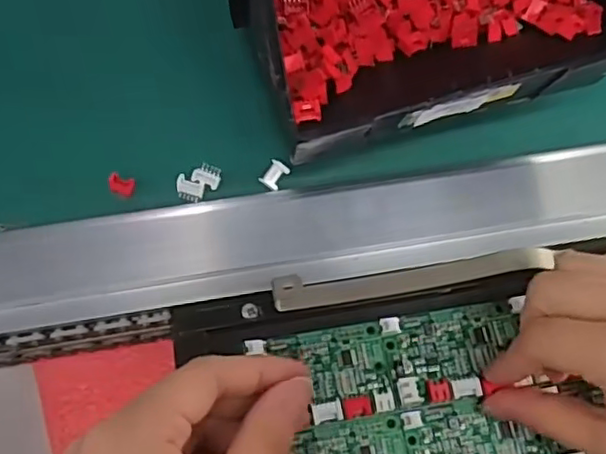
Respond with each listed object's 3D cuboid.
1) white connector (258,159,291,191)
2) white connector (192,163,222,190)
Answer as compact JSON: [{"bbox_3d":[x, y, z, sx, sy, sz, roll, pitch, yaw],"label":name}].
[{"bbox_3d":[-0.013,-0.024,0.291,0.010,0.004,0.014,31,68,10],"label":"white connector"},{"bbox_3d":[-0.044,-0.024,0.288,0.012,0.006,0.011,13,66,3],"label":"white connector"}]

